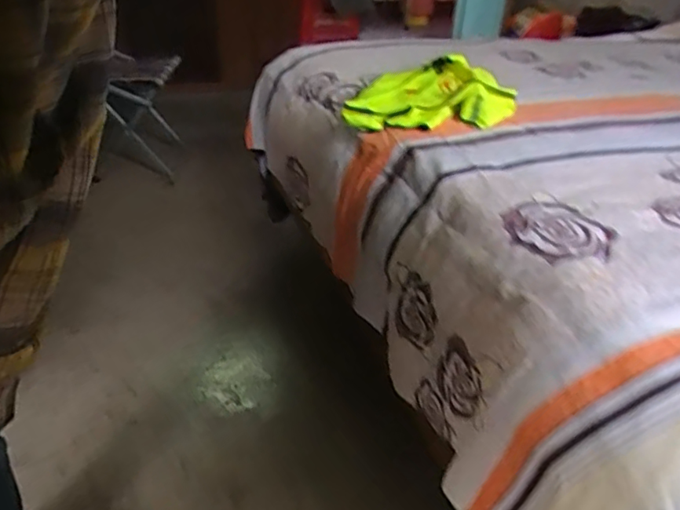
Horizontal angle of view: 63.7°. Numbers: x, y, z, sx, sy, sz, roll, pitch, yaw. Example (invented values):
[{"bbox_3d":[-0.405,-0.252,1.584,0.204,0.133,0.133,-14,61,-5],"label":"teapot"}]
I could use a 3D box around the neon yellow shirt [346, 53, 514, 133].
[{"bbox_3d":[0.173,-0.335,1.123,0.336,0.072,0.275,-1,35,-2],"label":"neon yellow shirt"}]

